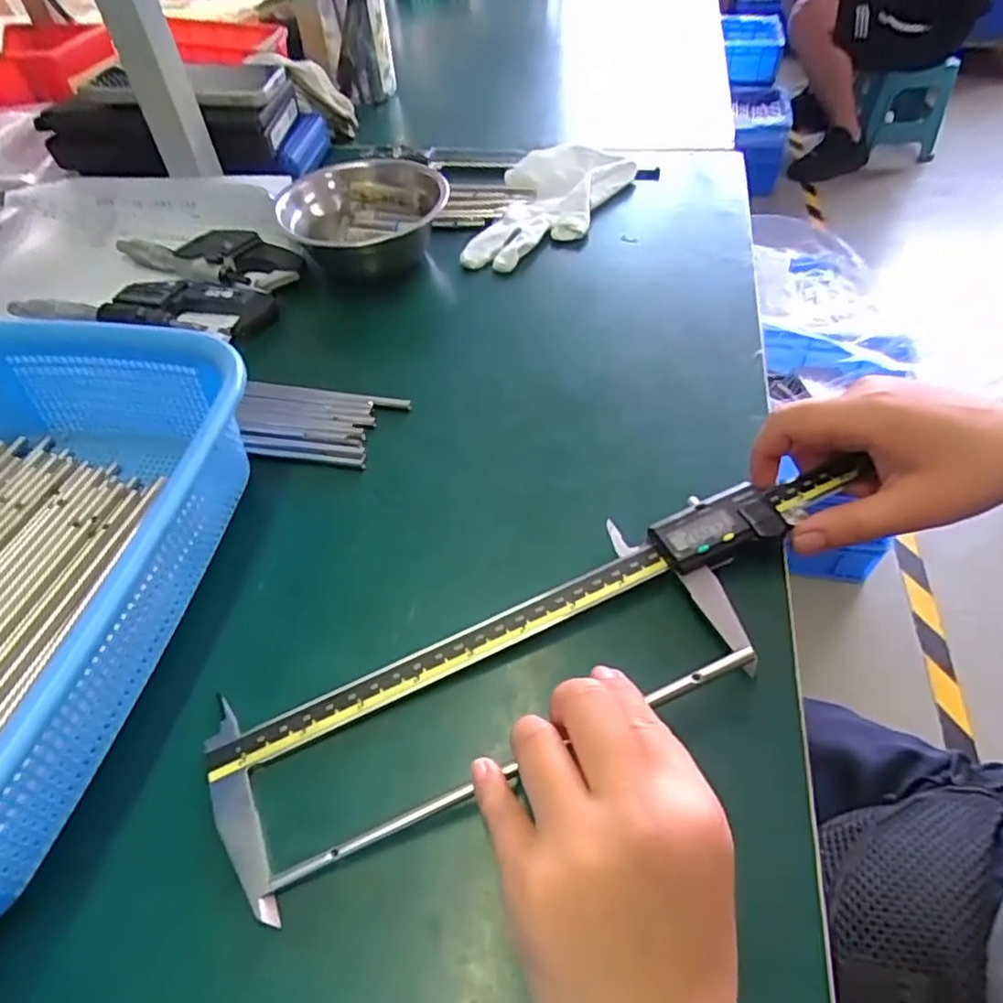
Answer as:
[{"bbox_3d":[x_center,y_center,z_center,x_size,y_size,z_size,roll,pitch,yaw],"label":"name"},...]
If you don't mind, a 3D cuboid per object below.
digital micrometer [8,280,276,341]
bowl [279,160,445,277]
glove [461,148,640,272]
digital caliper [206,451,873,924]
[{"bbox_3d":[-0.255,-0.136,0.467,0.182,0.024,0.050,5,53,3],"label":"digital micrometer"},{"bbox_3d":[-0.101,-0.220,0.506,0.115,0.048,0.115,-2,50,2],"label":"bowl"},{"bbox_3d":[0.040,-0.241,0.527,0.098,0.033,0.158,12,52,14],"label":"glove"},{"bbox_3d":[0.035,0.061,0.285,0.321,0.014,0.078,-24,57,-11],"label":"digital caliper"}]

